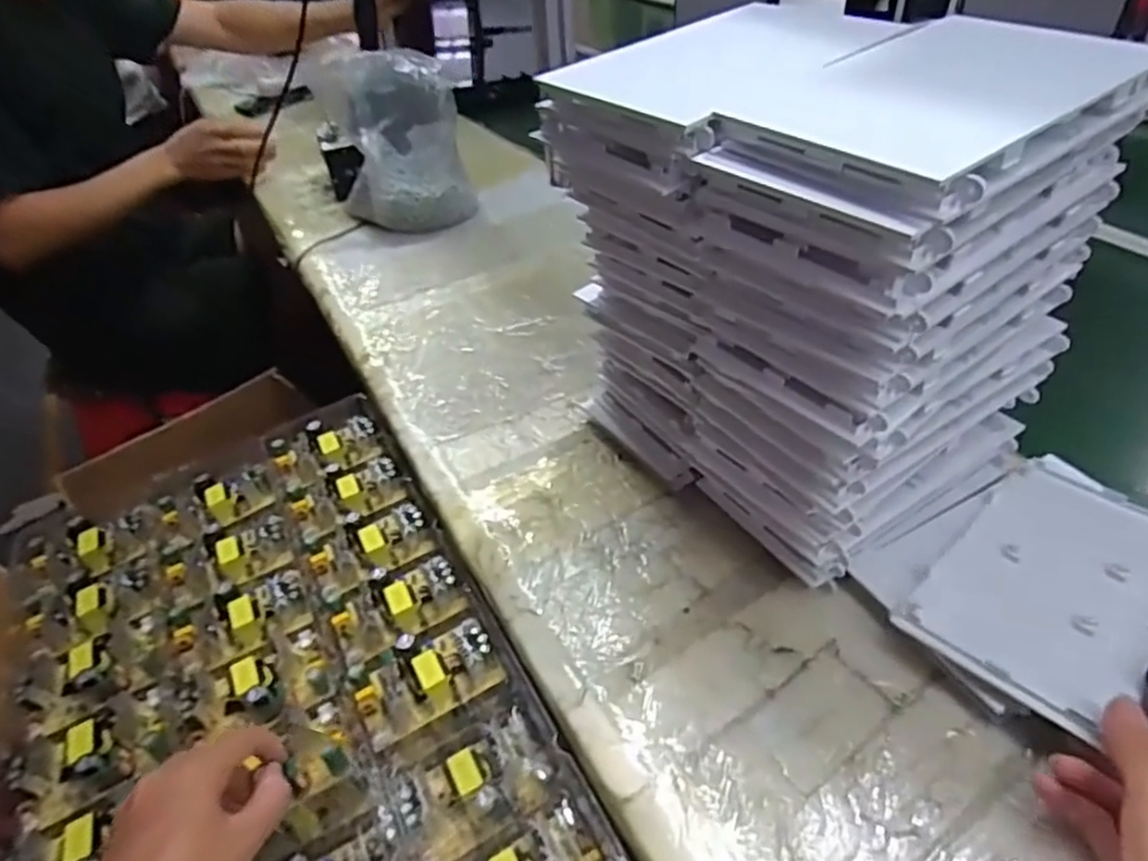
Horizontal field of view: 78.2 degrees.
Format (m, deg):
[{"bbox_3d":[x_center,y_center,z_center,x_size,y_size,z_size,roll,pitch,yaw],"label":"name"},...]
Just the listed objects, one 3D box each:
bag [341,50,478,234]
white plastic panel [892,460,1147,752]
[{"bbox_3d":[-0.227,-0.372,0.931,0.164,0.221,0.140,-15,42,-11],"label":"bag"},{"bbox_3d":[0.306,0.094,0.444,0.194,0.011,0.120,-34,49,-29],"label":"white plastic panel"}]

